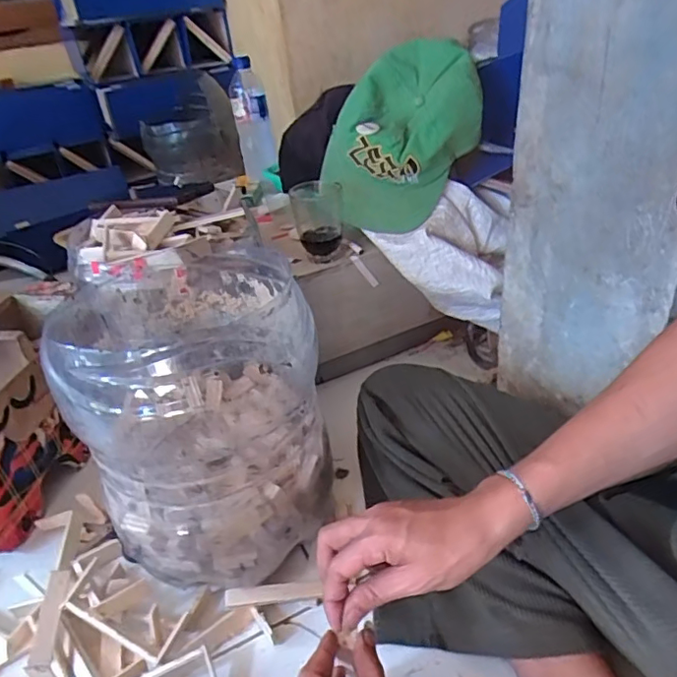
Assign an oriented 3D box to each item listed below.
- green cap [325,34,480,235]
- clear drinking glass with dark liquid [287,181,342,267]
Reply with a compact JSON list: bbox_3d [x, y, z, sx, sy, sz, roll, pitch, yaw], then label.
[{"bbox_3d":[0.082,-0.268,0.757,0.222,0.214,0.112,-12,33,-8],"label":"green cap"},{"bbox_3d":[-0.026,-0.164,0.767,0.069,0.093,0.067,-6,33,1],"label":"clear drinking glass with dark liquid"}]

